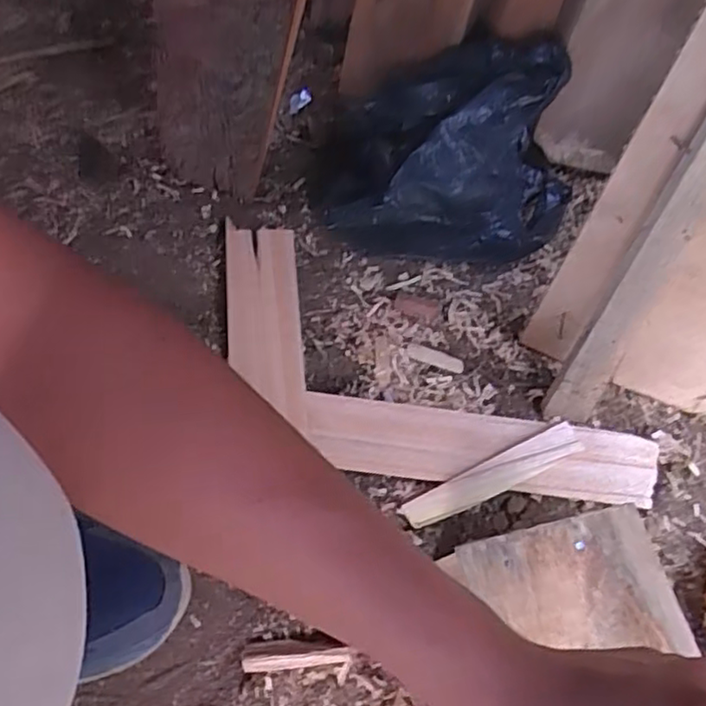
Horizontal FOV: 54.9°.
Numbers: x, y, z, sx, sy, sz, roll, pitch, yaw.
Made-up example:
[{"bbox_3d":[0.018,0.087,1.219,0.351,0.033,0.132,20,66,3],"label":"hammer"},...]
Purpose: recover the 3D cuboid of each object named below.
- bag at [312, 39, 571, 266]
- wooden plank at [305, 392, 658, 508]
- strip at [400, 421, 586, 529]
[{"bbox_3d":[0.083,-0.186,0.597,0.215,0.131,0.173,5,63,-1],"label":"bag"},{"bbox_3d":[0.101,0.076,0.538,0.275,0.015,0.062,8,61,-4],"label":"wooden plank"},{"bbox_3d":[0.109,0.095,0.522,0.148,0.008,0.024,-21,67,-18],"label":"strip"}]

